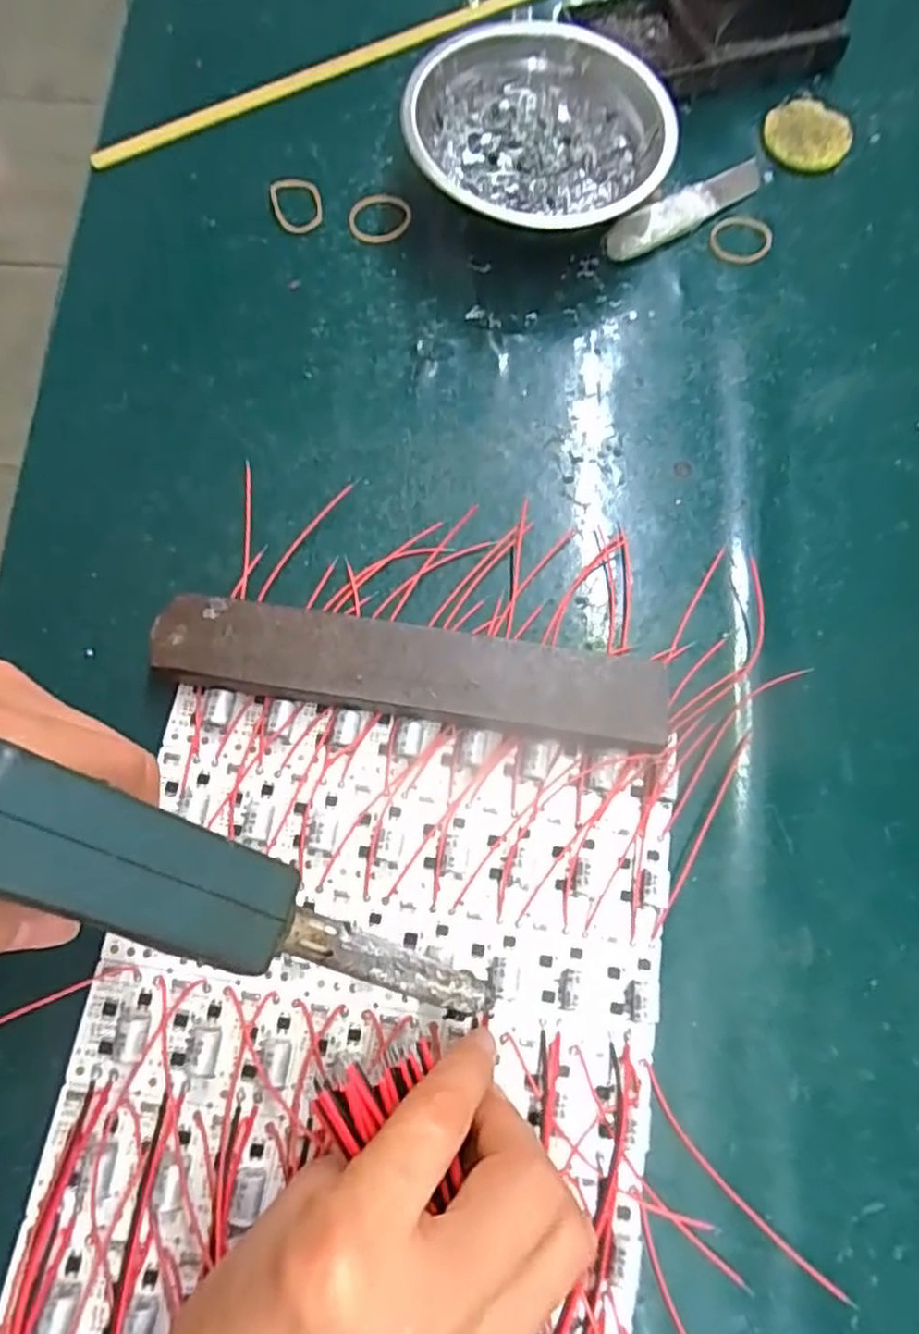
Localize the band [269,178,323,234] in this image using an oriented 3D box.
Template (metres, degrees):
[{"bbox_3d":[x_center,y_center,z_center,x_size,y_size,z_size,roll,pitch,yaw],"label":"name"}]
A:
[{"bbox_3d":[-0.082,-0.235,0.353,0.024,0.006,0.037,-14,74,-5],"label":"band"}]

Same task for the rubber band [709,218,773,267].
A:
[{"bbox_3d":[0.142,-0.215,0.351,0.027,0.004,0.033,42,77,10],"label":"rubber band"}]

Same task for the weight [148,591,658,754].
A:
[{"bbox_3d":[-0.020,0.002,0.280,0.199,0.019,0.037,9,74,1],"label":"weight"}]

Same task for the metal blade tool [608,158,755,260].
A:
[{"bbox_3d":[0.114,-0.230,0.351,0.099,0.010,0.019,-32,77,-10],"label":"metal blade tool"}]

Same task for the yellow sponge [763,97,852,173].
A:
[{"bbox_3d":[0.186,-0.284,0.373,0.043,0.006,0.043,36,76,9],"label":"yellow sponge"}]

